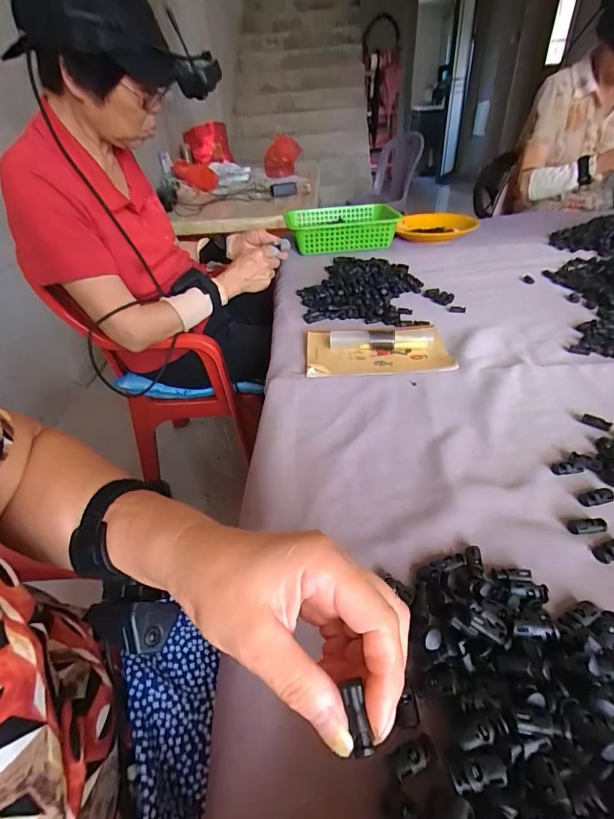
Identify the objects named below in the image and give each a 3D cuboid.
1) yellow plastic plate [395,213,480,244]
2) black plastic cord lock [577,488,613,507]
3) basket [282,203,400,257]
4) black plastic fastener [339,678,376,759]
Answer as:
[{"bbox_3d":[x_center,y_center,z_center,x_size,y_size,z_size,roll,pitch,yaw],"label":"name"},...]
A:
[{"bbox_3d":[0.367,-0.514,1.113,0.215,0.046,0.204,11,40,19],"label":"yellow plastic plate"},{"bbox_3d":[0.260,0.078,0.352,0.031,0.005,0.014,-11,38,-8],"label":"black plastic cord lock"},{"bbox_3d":[0.091,-0.500,1.092,0.293,0.079,0.222,-2,38,4],"label":"basket"},{"bbox_3d":[0.021,0.133,0.168,0.008,0.006,0.025,-9,66,-9],"label":"black plastic fastener"}]

